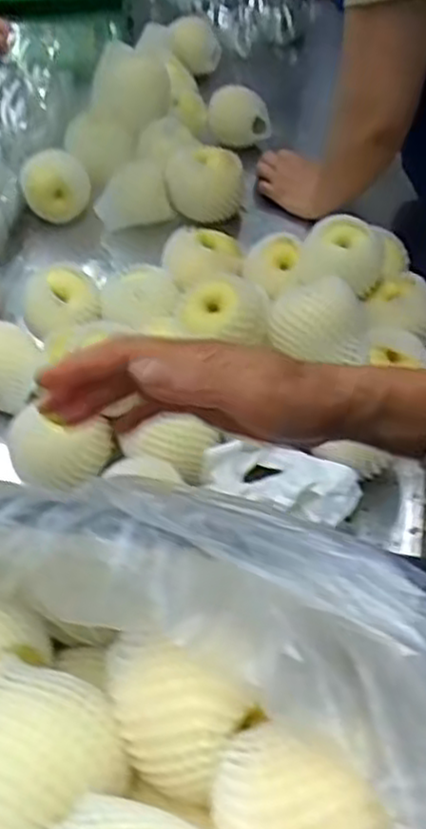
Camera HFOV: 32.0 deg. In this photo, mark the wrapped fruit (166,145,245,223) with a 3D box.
[{"bbox_3d":[-0.010,-0.336,1.060,0.105,0.085,0.082,3,49,5],"label":"wrapped fruit"}]

